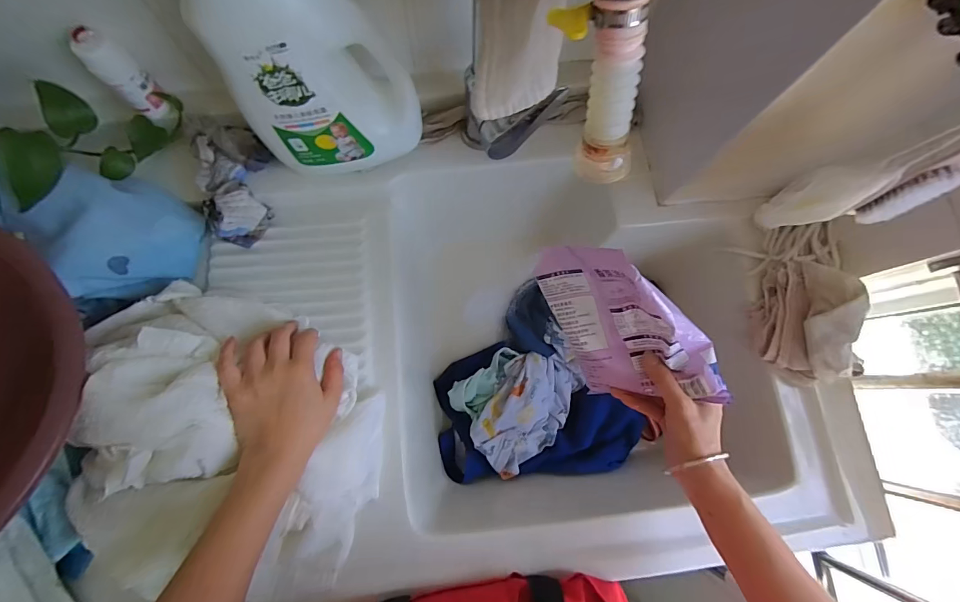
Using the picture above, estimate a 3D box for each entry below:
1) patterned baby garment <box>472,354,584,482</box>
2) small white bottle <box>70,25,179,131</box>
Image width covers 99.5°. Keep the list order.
[{"bbox_3d":[0.071,0.153,0.585,0.109,0.053,0.185,33,79,5],"label":"patterned baby garment"},{"bbox_3d":[-0.399,-0.250,0.464,0.038,0.111,0.026,-43,57,-9],"label":"small white bottle"}]

